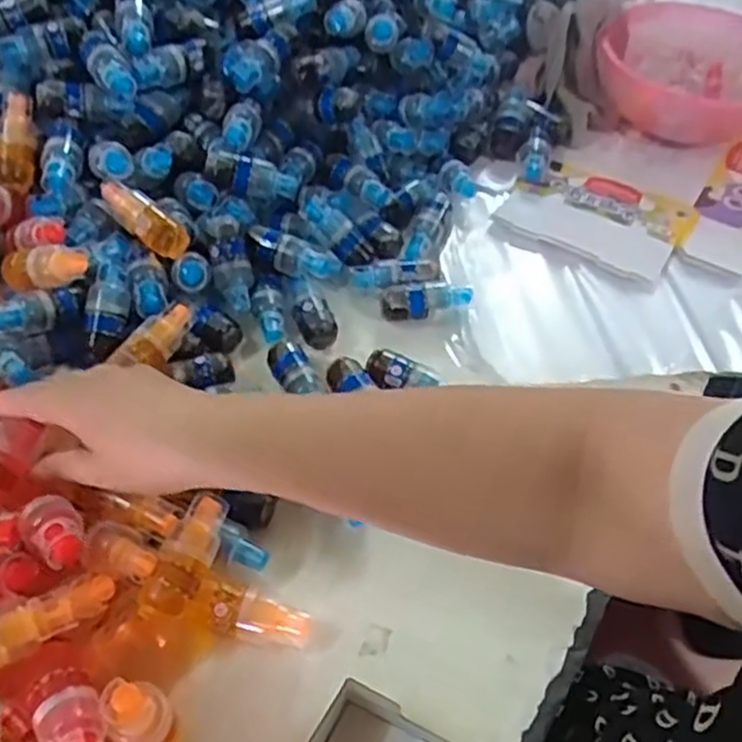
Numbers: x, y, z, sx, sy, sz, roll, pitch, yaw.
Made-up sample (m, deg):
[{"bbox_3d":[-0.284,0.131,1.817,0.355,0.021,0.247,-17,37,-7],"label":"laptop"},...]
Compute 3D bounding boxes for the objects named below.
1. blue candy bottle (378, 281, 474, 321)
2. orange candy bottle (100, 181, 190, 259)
[{"bbox_3d":[0.048,-0.060,0.626,0.077,0.024,0.024,0,51,-3],"label":"blue candy bottle"},{"bbox_3d":[-0.185,-0.123,0.594,0.083,0.026,0.025,38,57,6],"label":"orange candy bottle"}]

